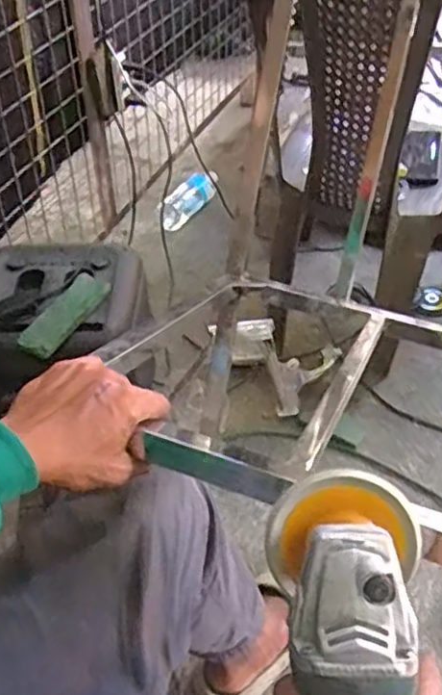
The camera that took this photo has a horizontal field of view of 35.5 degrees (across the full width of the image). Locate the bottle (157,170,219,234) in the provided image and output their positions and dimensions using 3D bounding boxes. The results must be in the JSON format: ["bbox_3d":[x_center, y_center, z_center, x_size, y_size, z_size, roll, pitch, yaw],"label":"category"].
[{"bbox_3d":[-0.079,-0.403,1.862,0.075,0.069,0.263,20,48,20],"label":"bottle"}]

